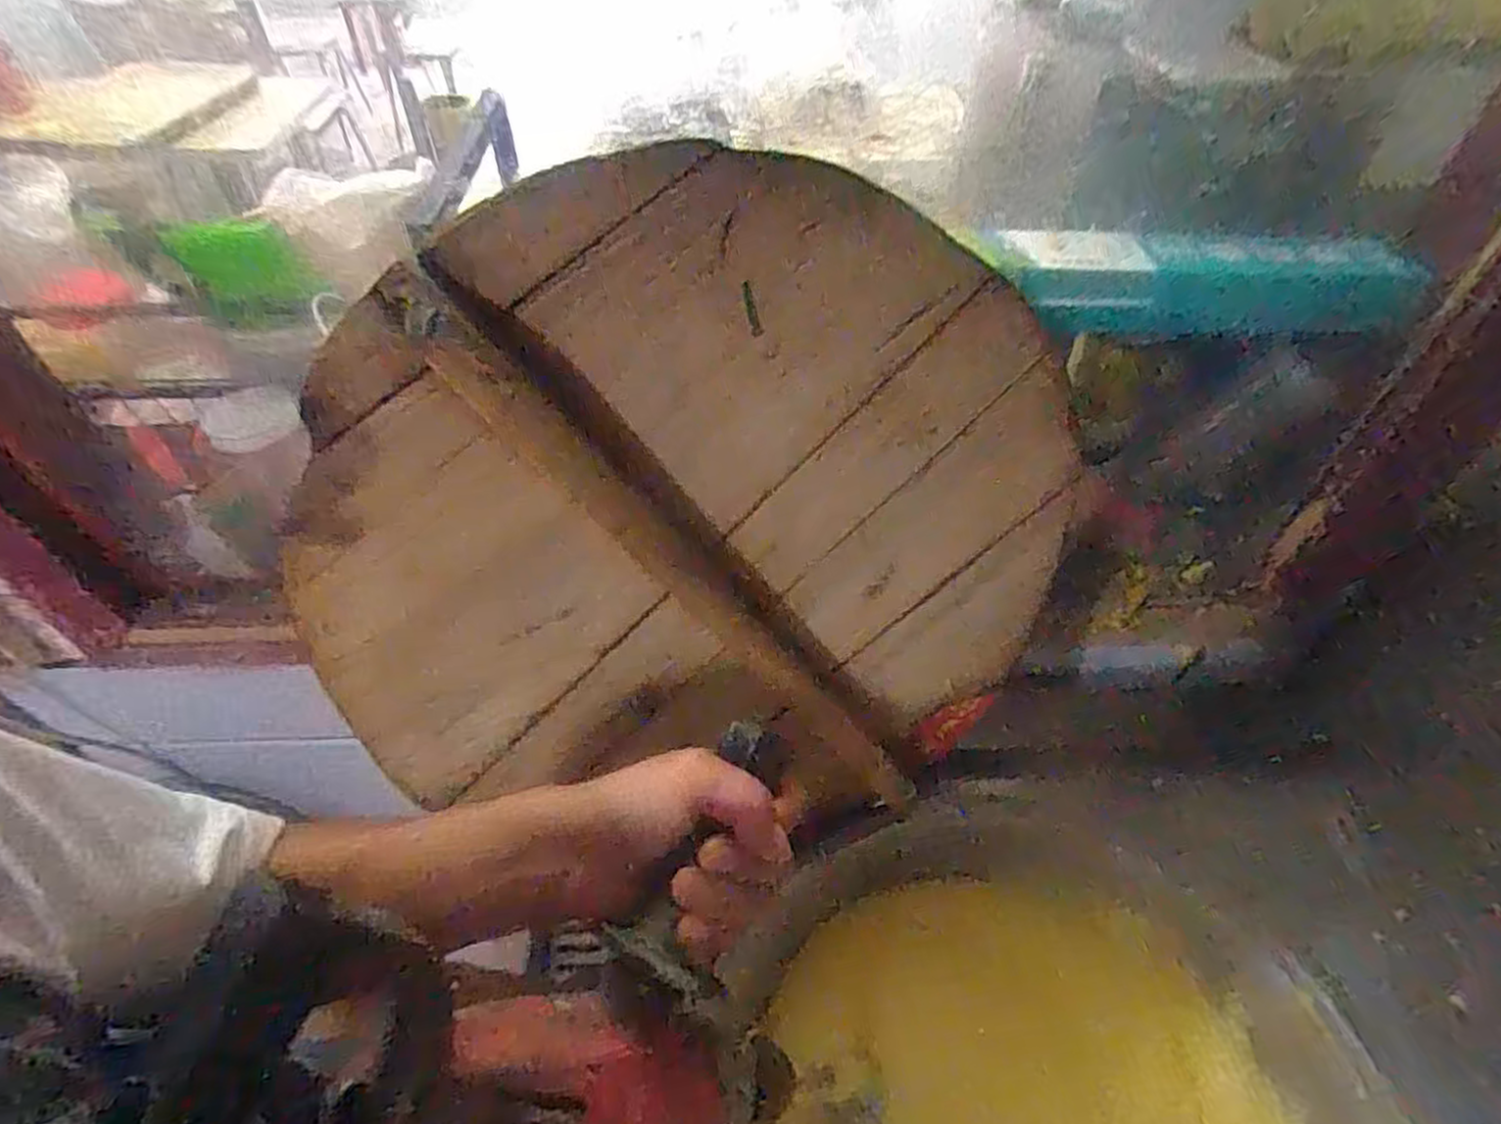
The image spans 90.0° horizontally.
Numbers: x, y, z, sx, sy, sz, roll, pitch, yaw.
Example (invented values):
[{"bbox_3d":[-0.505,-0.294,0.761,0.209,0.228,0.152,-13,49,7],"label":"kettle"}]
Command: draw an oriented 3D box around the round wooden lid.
[{"bbox_3d":[-0.018,-0.008,0.500,0.511,0.458,0.046,2,31,-15],"label":"round wooden lid"}]

